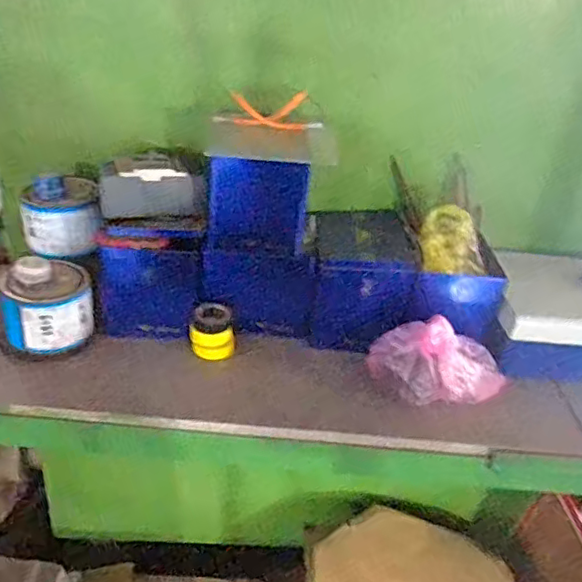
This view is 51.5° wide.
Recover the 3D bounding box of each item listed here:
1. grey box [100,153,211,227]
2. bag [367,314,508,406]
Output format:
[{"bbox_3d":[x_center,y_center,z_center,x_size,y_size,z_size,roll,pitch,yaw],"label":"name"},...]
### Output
[{"bbox_3d":[-0.177,-0.126,0.766,0.123,0.074,0.059,5,31,-4],"label":"grey box"},{"bbox_3d":[0.190,0.082,0.760,0.173,0.096,0.070,2,32,-9],"label":"bag"}]

